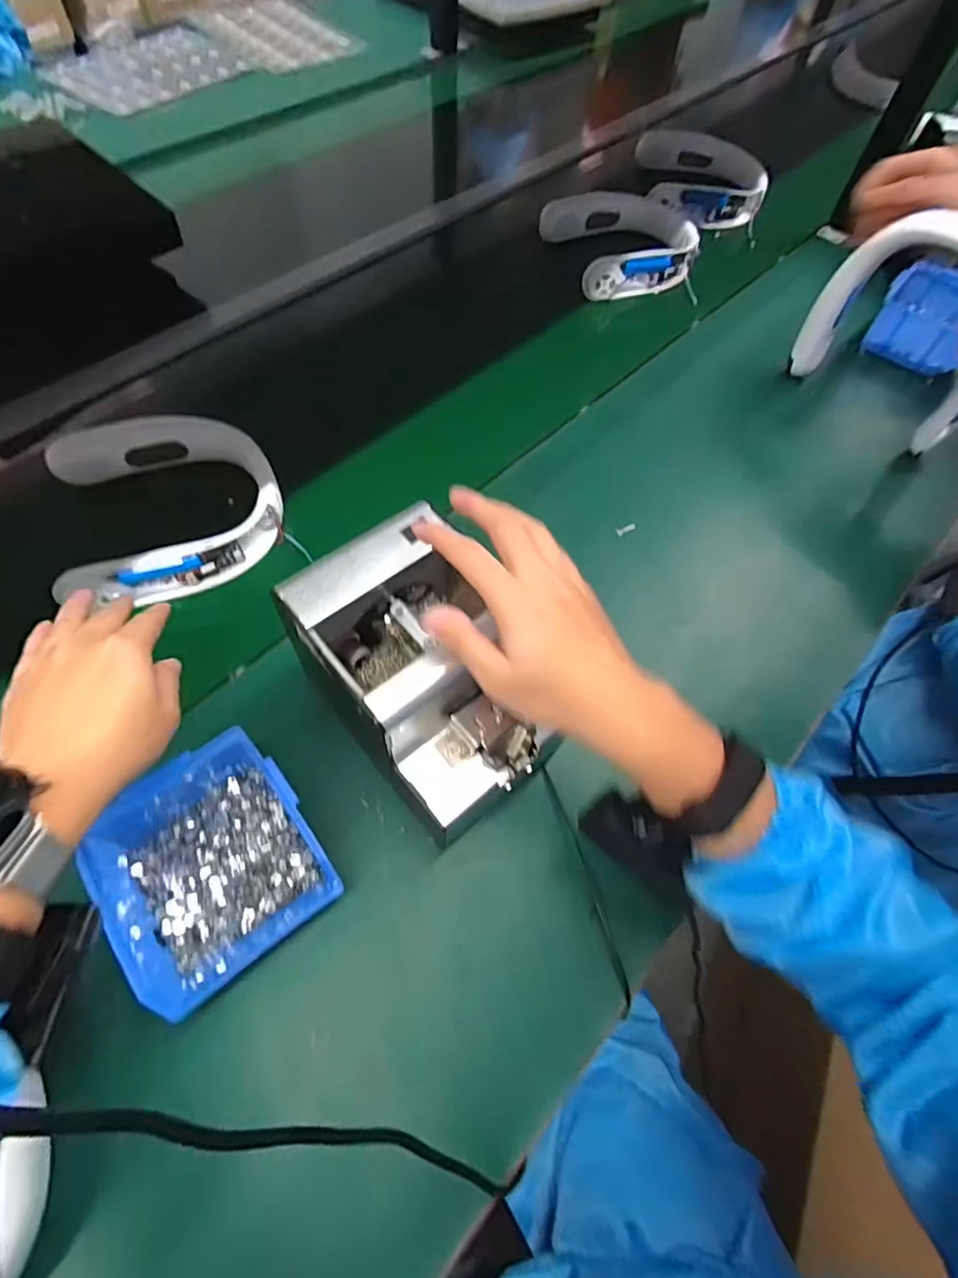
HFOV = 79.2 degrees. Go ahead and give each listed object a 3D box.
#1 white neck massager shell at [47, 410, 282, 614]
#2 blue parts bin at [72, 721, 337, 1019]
[{"bbox_3d":[-0.299,-0.133,0.565,0.193,0.053,0.192,-19,62,-14],"label":"white neck massager shell"},{"bbox_3d":[-0.186,0.145,0.397,0.126,0.068,0.149,-36,70,-22],"label":"blue parts bin"}]

